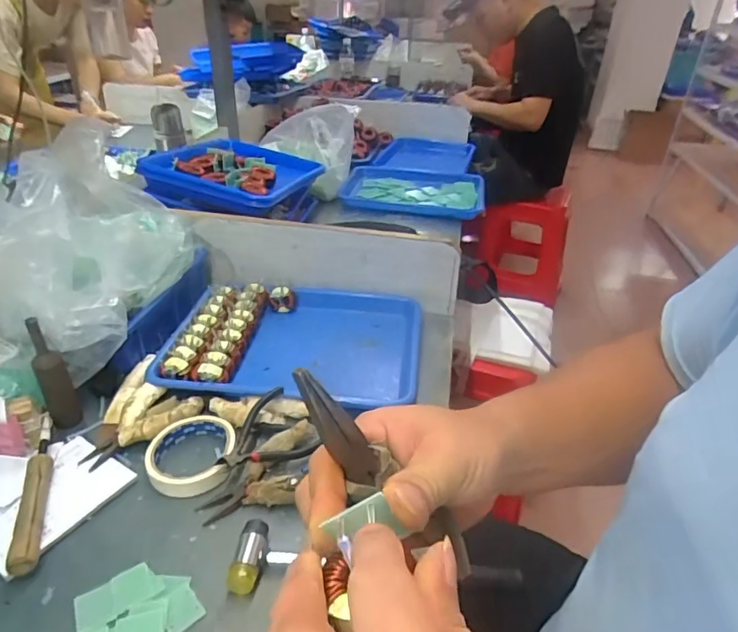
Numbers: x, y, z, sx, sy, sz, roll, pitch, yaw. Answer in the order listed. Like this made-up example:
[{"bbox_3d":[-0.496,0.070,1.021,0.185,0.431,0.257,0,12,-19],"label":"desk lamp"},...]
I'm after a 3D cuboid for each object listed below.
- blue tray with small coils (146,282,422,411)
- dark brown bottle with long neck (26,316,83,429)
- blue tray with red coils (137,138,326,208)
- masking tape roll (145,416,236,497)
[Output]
[{"bbox_3d":[-0.095,0.034,0.724,0.327,0.038,0.252,6,33,6],"label":"blue tray with small coils"},{"bbox_3d":[-0.342,0.063,0.564,0.030,0.127,0.028,-19,39,-29],"label":"dark brown bottle with long neck"},{"bbox_3d":[-0.249,-0.293,1.002,0.244,0.043,0.322,10,34,11],"label":"blue tray with red coils"},{"bbox_3d":[-0.188,0.145,0.552,0.089,0.028,0.093,2,33,-1],"label":"masking tape roll"}]

